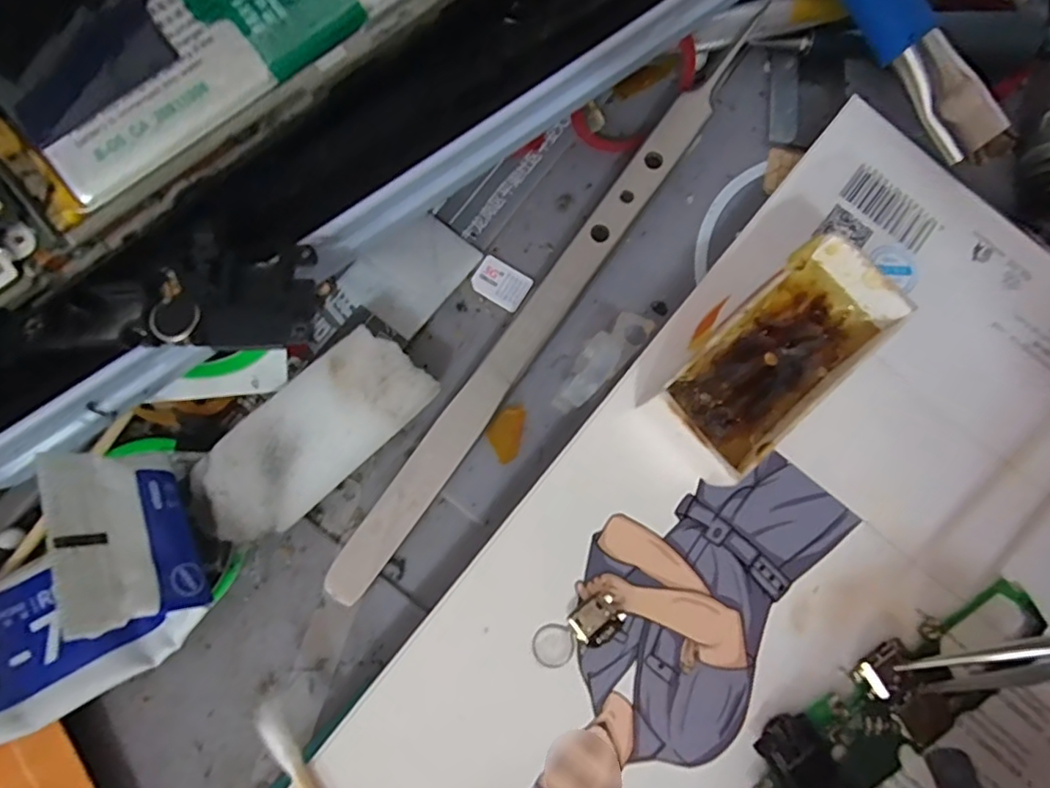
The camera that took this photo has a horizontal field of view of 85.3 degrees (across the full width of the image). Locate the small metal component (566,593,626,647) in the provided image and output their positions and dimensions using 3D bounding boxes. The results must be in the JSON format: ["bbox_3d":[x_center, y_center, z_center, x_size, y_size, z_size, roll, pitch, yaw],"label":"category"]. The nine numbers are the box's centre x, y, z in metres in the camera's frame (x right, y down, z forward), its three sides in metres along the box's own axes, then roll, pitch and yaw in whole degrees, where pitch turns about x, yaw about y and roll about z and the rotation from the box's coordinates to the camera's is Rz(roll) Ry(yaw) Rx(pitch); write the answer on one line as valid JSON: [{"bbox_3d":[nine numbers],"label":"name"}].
[{"bbox_3d":[0.013,0.042,0.105,0.009,0.004,0.008,-37,84,-9],"label":"small metal component"}]

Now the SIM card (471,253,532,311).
[{"bbox_3d":[-0.005,-0.025,0.130,0.012,0.004,0.009,31,82,2],"label":"SIM card"}]

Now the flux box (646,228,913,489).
[{"bbox_3d":[0.046,-0.005,0.109,0.046,0.022,0.021,-41,85,-9],"label":"flux box"}]

